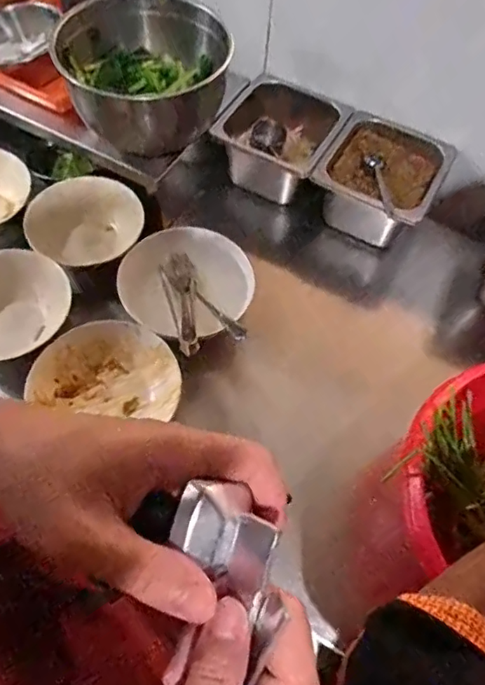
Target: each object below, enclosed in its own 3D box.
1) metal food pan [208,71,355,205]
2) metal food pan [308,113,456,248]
[{"bbox_3d":[0.057,-0.302,0.838,0.161,0.116,0.173,27,62,11],"label":"metal food pan"},{"bbox_3d":[0.197,-0.232,0.787,0.156,0.086,0.165,29,62,12],"label":"metal food pan"}]

